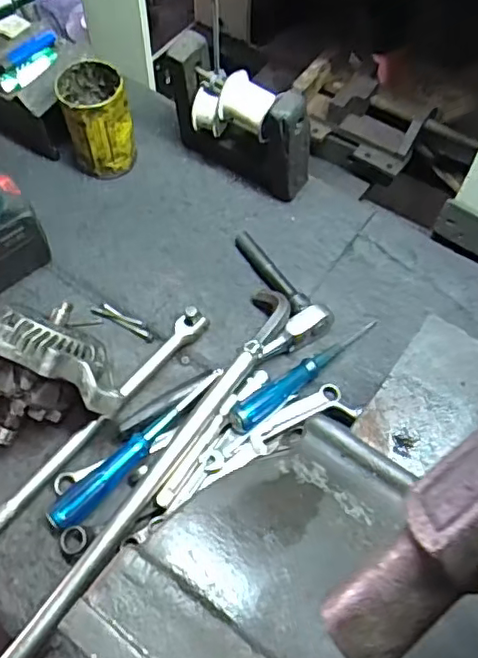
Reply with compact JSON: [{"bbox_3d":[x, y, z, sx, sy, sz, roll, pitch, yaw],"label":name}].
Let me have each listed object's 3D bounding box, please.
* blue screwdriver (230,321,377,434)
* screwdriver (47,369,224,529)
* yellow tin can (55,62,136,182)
[{"bbox_3d":[0.073,0.041,0.610,0.198,0.030,0.025,-31,65,-33],"label":"blue screwdriver"},{"bbox_3d":[-0.094,0.104,0.553,0.026,0.027,0.194,40,67,18],"label":"screwdriver"},{"bbox_3d":[-0.164,-0.244,0.709,0.073,0.110,0.080,1,61,-1],"label":"yellow tin can"}]

